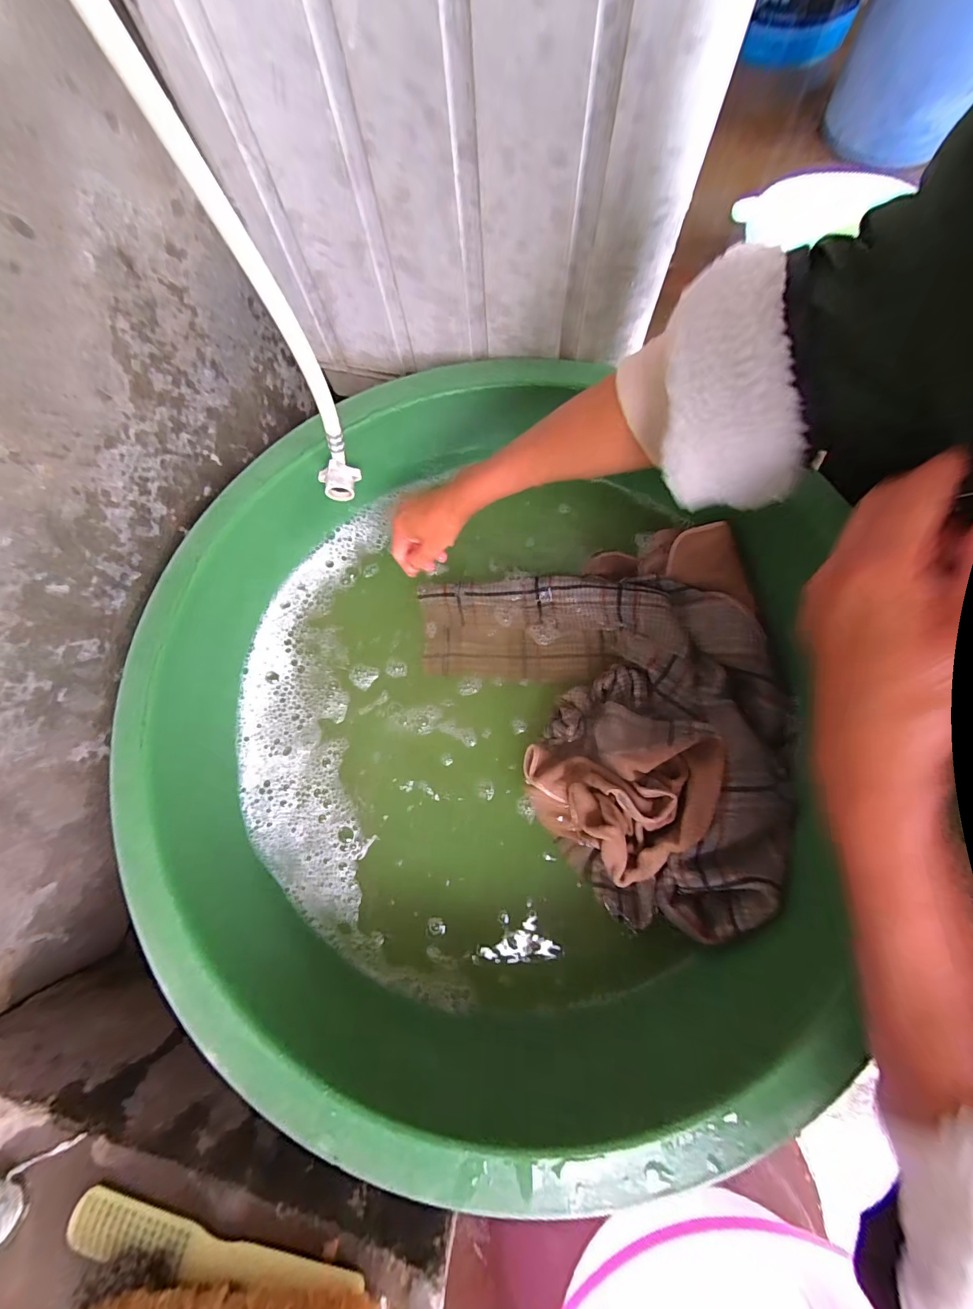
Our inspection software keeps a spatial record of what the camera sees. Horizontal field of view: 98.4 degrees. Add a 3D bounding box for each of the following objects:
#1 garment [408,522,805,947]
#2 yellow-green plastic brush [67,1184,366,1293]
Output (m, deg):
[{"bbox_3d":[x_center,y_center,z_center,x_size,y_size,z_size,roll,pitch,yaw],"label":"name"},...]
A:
[{"bbox_3d":[0.155,0.077,0.480,0.367,0.095,0.428,-14,77,-3],"label":"garment"},{"bbox_3d":[-0.188,0.404,0.287,0.207,0.026,0.026,5,76,4],"label":"yellow-green plastic brush"}]

